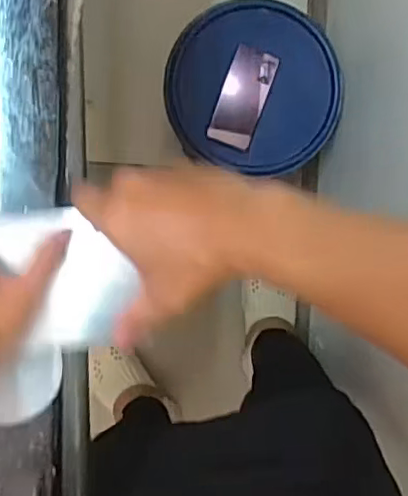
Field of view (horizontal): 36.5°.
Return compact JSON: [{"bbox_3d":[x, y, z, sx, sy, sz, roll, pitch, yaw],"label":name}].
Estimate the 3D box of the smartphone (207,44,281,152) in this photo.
[{"bbox_3d":[0.067,-0.250,1.036,0.078,0.007,0.168,20,90,-6],"label":"smartphone"}]

